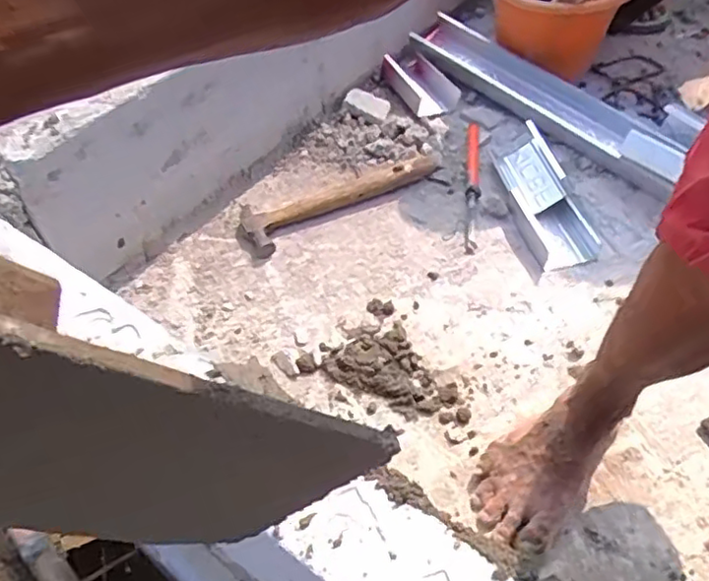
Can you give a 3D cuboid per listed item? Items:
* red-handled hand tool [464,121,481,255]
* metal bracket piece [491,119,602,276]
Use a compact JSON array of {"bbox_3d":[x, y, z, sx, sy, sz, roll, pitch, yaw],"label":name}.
[{"bbox_3d":[0.174,-0.165,0.937,0.018,0.021,0.278,5,51,5],"label":"red-handled hand tool"},{"bbox_3d":[0.271,-0.140,0.908,0.089,0.027,0.244,-9,51,-6],"label":"metal bracket piece"}]

